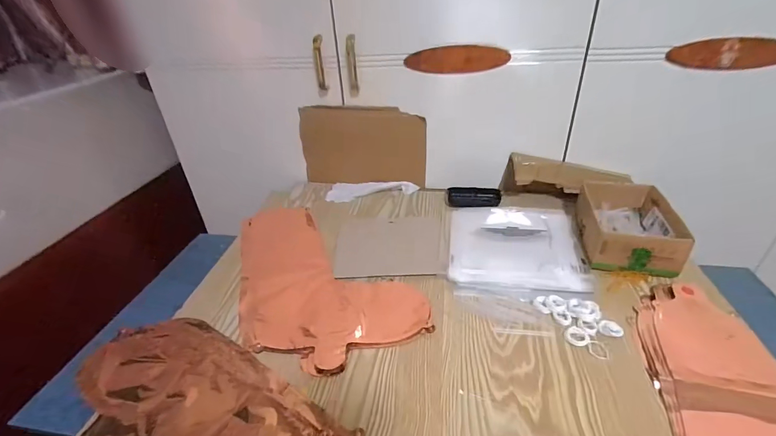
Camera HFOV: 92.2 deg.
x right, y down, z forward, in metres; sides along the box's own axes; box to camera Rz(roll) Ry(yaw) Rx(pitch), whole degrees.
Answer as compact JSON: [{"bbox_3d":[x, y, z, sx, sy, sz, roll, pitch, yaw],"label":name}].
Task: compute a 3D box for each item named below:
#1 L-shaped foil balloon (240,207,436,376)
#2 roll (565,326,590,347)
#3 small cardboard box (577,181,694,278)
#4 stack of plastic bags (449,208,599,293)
[{"bbox_3d":[-0.130,0.079,0.635,0.240,0.005,0.419,-16,35,-20],"label":"L-shaped foil balloon"},{"bbox_3d":[0.245,0.152,0.482,0.028,0.004,0.030,-2,33,1],"label":"roll"},{"bbox_3d":[0.400,0.013,0.630,0.127,0.070,0.192,7,34,14],"label":"small cardboard box"},{"bbox_3d":[0.221,0.039,0.654,0.217,0.017,0.222,4,33,10],"label":"stack of plastic bags"}]

